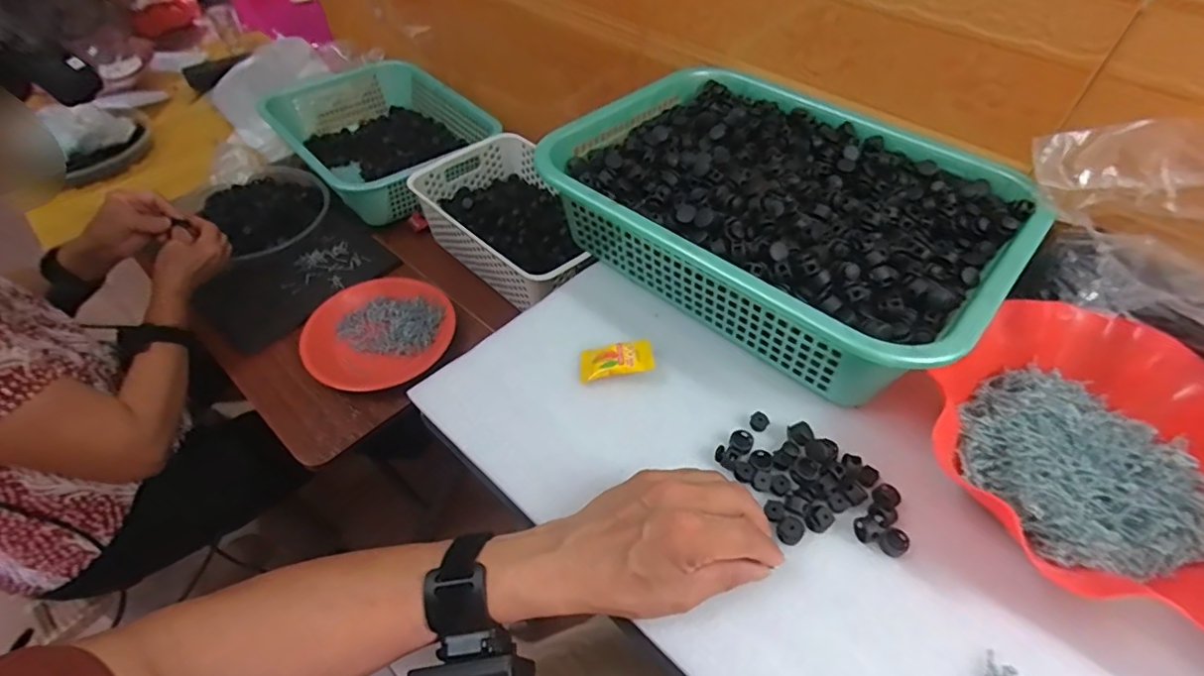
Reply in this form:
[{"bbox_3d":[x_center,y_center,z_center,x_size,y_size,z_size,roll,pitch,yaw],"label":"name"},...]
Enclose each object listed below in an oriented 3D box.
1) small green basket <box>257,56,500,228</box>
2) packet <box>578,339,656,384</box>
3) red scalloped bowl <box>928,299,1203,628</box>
[{"bbox_3d":[-0.391,-0.377,1.037,0.444,0.132,0.338,36,59,26],"label":"small green basket"},{"bbox_3d":[0.011,0.019,0.461,0.060,0.014,0.027,-5,50,-4],"label":"packet"},{"bbox_3d":[0.337,0.071,0.377,0.210,0.049,0.214,-20,56,-9],"label":"red scalloped bowl"}]

